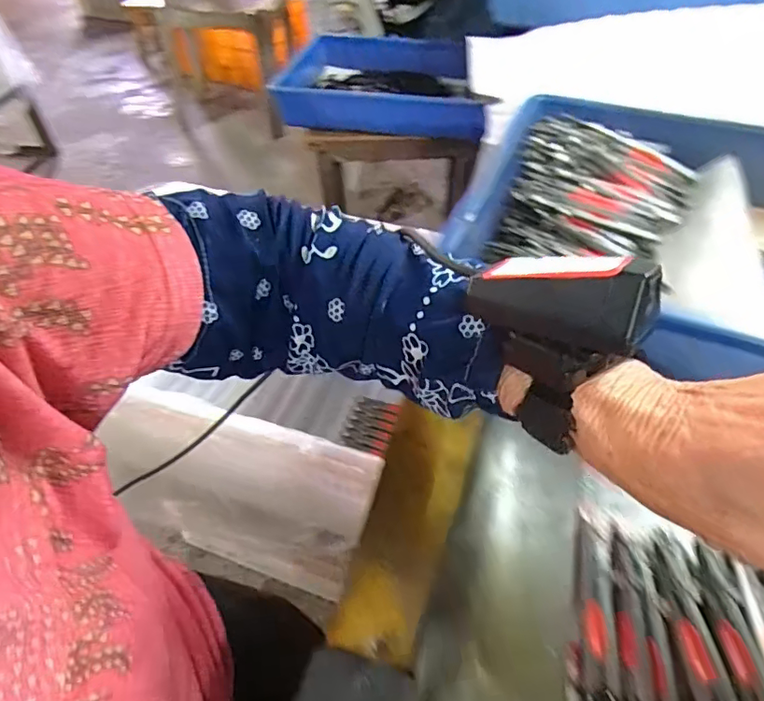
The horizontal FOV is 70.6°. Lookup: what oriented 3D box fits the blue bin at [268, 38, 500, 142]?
[{"bbox_3d":[0.006,-0.507,1.045,0.377,0.077,0.285,11,49,11],"label":"blue bin"}]

